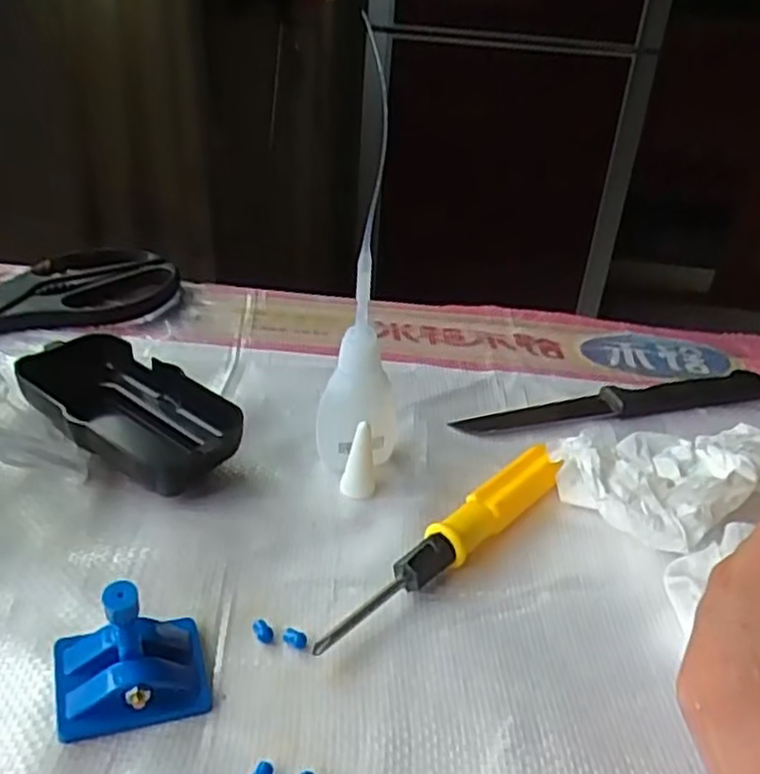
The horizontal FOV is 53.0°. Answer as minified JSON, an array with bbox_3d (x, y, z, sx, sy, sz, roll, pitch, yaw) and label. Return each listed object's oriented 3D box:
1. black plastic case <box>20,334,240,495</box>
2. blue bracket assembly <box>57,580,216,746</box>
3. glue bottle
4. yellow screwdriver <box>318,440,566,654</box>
[{"bbox_3d":[-0.111,0.012,0.340,0.106,0.027,0.054,29,39,33],"label":"black plastic case"},{"bbox_3d":[-0.076,0.075,0.229,0.043,0.043,0.034,-8,34,-19],"label":"blue bracket assembly"},{"bbox_3d":[-0.006,-0.036,0.295,0.033,0.171,0.033,6,32,2],"label":"glue bottle"},{"bbox_3d":[0.026,0.060,0.293,0.020,0.017,0.136,30,40,35],"label":"yellow screwdriver"}]

